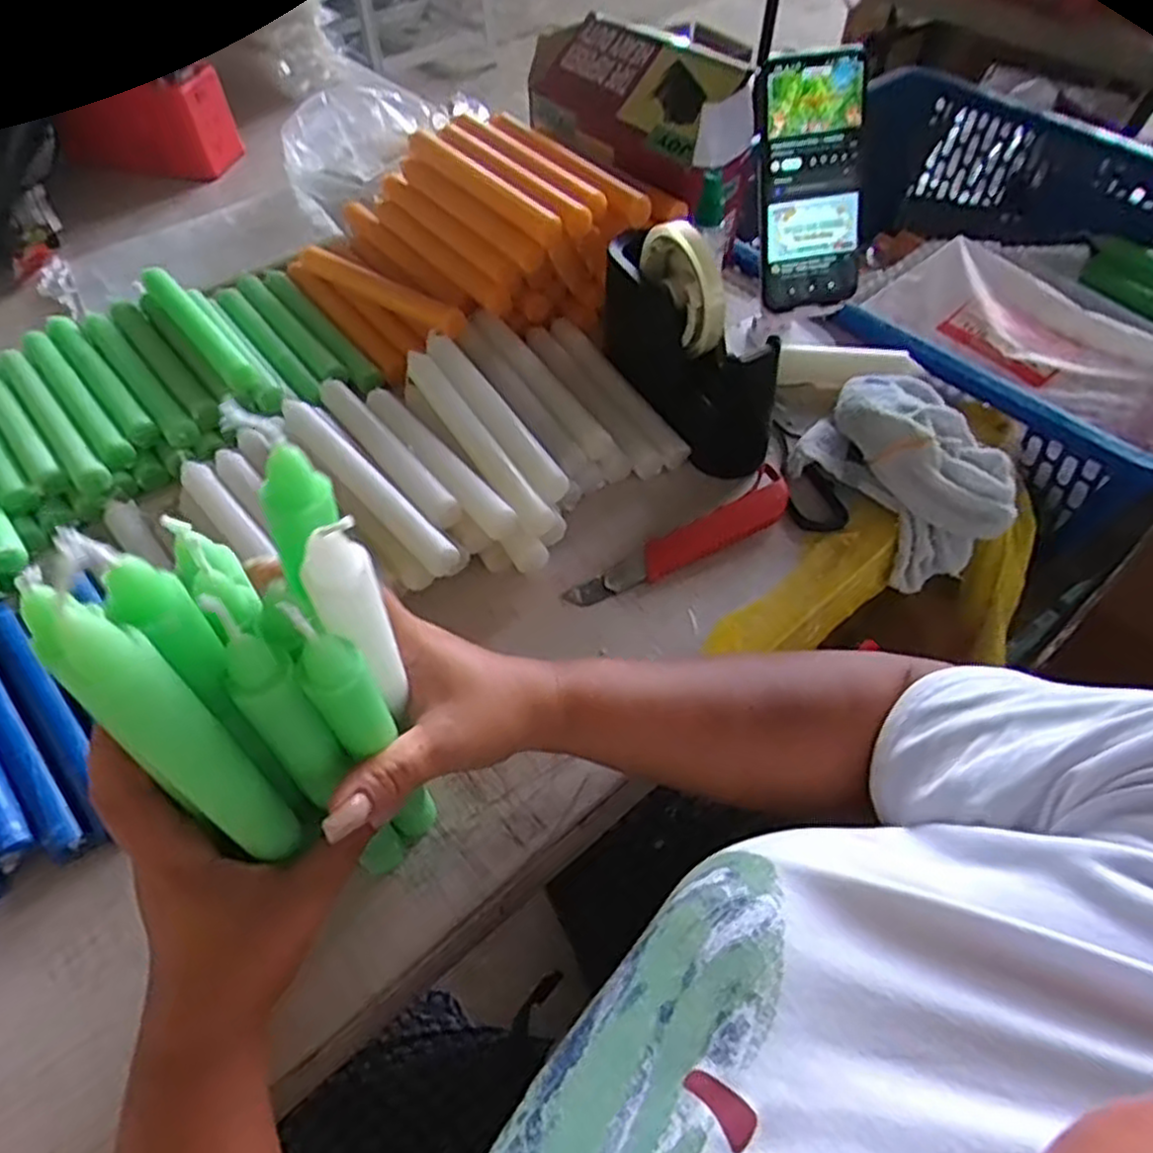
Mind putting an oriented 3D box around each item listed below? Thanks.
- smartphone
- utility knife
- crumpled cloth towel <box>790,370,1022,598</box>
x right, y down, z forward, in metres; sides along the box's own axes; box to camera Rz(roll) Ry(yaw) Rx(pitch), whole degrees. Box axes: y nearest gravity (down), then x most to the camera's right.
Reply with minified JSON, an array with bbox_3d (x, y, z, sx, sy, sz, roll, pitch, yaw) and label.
[{"bbox_3d":[0.172,-0.285,0.552,0.075,0.165,0.019,-8,27,5],"label":"smartphone"},{"bbox_3d":[0.075,-0.023,0.518,0.172,0.016,0.034,-30,57,-18],"label":"utility knife"},{"bbox_3d":[0.242,-0.080,0.548,0.128,0.084,0.151,-34,59,-20],"label":"crumpled cloth towel"}]

